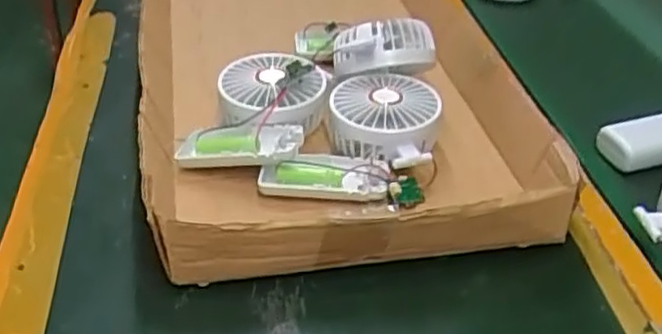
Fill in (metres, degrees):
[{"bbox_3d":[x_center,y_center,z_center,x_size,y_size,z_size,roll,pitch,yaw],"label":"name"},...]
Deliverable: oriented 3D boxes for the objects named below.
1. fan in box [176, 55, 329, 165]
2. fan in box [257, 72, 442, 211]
[{"bbox_3d":[-0.059,-0.045,0.546,0.095,0.052,0.118,11,38,12],"label":"fan in box"},{"bbox_3d":[0.021,-0.025,0.532,0.115,0.041,0.136,10,38,10],"label":"fan in box"}]

